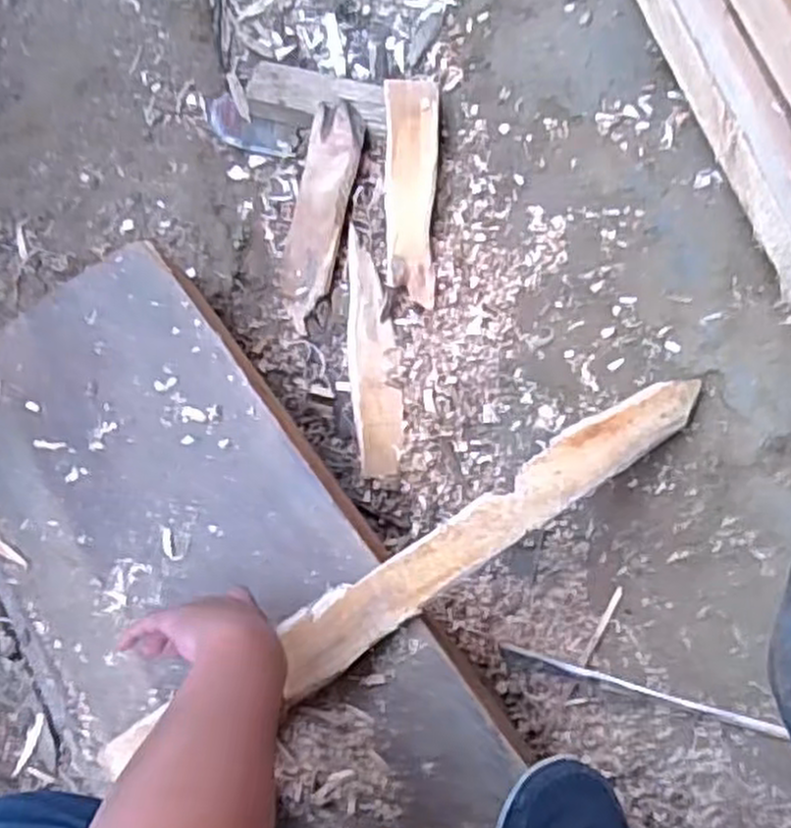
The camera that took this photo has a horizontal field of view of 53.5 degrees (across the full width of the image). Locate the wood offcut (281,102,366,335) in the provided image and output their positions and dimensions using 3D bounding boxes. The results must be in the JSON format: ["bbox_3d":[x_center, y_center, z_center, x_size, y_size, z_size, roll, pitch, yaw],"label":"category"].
[{"bbox_3d":[-0.088,-0.226,0.887,0.062,0.017,0.254,11,86,9],"label":"wood offcut"}]

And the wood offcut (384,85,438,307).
[{"bbox_3d":[0.017,-0.250,0.881,0.060,0.030,0.248,1,85,8],"label":"wood offcut"}]

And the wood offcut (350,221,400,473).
[{"bbox_3d":[-0.025,-0.069,0.868,0.049,0.018,0.272,-6,84,7],"label":"wood offcut"}]

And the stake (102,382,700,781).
[{"bbox_3d":[0.040,0.121,0.659,0.570,0.015,0.054,-31,81,-17],"label":"stake"}]

